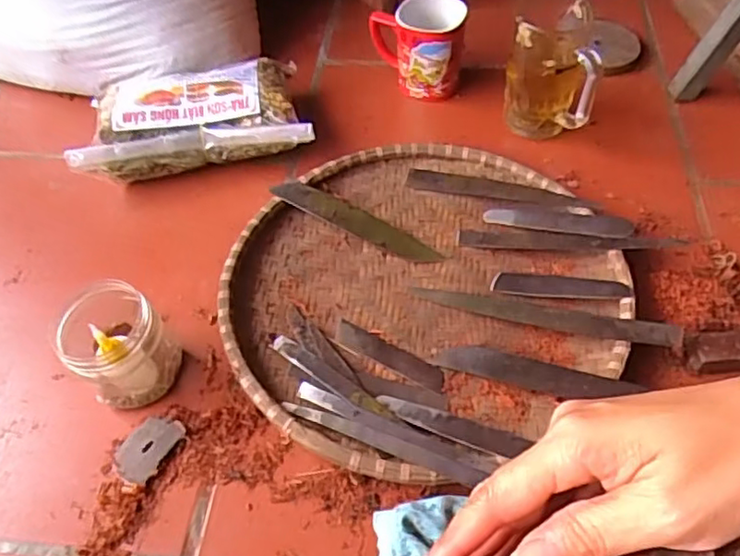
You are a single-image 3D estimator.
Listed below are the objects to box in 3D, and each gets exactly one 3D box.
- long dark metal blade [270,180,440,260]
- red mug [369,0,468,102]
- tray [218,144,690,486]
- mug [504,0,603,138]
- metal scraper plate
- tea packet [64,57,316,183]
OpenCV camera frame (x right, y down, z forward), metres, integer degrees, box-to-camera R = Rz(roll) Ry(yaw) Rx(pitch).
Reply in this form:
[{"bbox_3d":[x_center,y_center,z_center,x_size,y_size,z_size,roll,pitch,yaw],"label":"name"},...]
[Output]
[{"bbox_3d":[-0.014,-0.055,0.597,0.171,0.009,0.032,27,63,14],"label":"long dark metal blade"},{"bbox_3d":[0.054,-0.258,0.709,0.102,0.096,0.080,-2,52,4],"label":"red mug"},{"bbox_3d":[0.046,0.004,0.541,0.336,0.031,0.319,-25,54,-14],"label":"tray"},{"bbox_3d":[0.183,-0.206,0.639,0.084,0.132,0.080,6,52,10],"label":"mug"},{"bbox_3d":[-0.171,0.129,0.482,0.039,0.004,0.053,28,59,26],"label":"metal scraper plate"},{"bbox_3d":[-0.187,-0.176,0.679,0.234,0.073,0.142,-7,51,0],"label":"tea packet"}]

